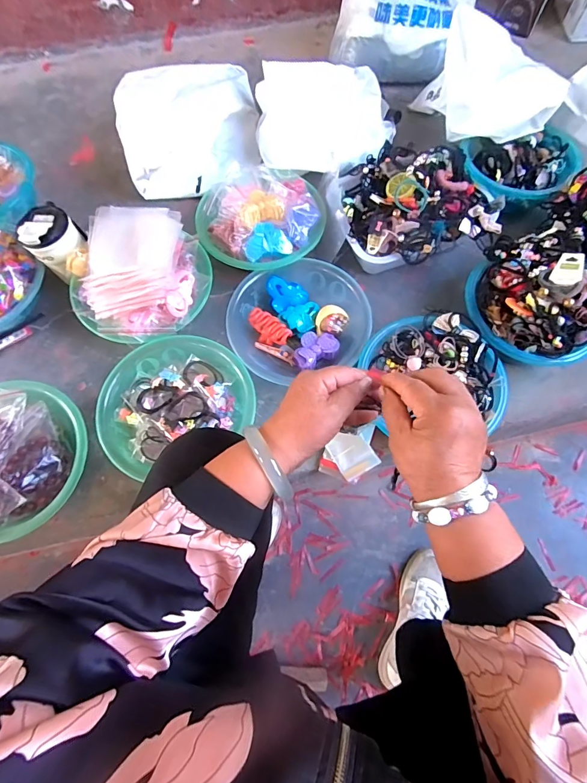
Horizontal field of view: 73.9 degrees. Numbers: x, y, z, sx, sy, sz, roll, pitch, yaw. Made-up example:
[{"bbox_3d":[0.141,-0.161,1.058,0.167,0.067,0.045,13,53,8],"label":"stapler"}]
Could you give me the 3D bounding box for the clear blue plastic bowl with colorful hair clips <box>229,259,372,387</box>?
[{"bbox_3d":[0.005,-0.124,0.689,0.232,0.073,0.203,-17,70,-6],"label":"clear blue plastic bowl with colorful hair clips"}]

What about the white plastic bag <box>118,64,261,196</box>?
[{"bbox_3d":[-0.223,-0.564,0.830,0.285,0.089,0.324,-3,69,0],"label":"white plastic bag"}]

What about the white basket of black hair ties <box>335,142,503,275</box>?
[{"bbox_3d":[0.231,-0.344,0.726,0.274,0.126,0.223,-7,69,-2],"label":"white basket of black hair ties"}]

